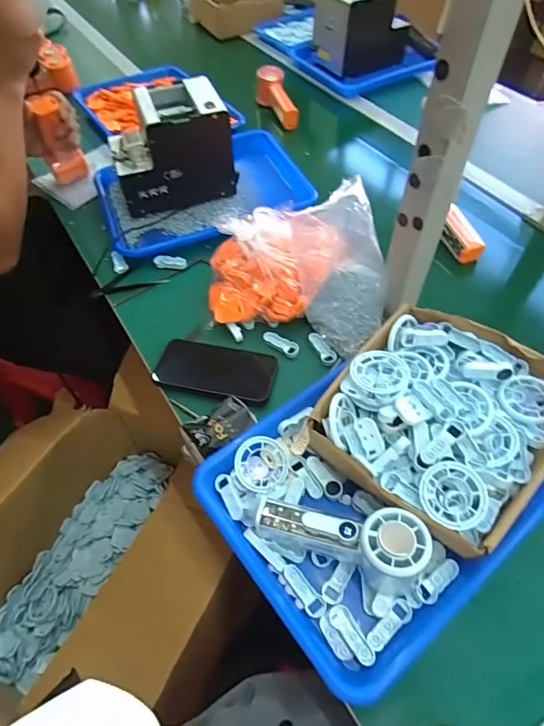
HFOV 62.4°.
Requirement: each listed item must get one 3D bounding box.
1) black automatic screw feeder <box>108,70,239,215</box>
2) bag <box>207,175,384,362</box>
[{"bbox_3d":[-0.164,-0.340,0.726,0.177,0.156,0.119,-18,56,-12],"label":"black automatic screw feeder"},{"bbox_3d":[0.030,-0.138,0.569,0.225,0.156,0.162,10,55,8],"label":"bag"}]

